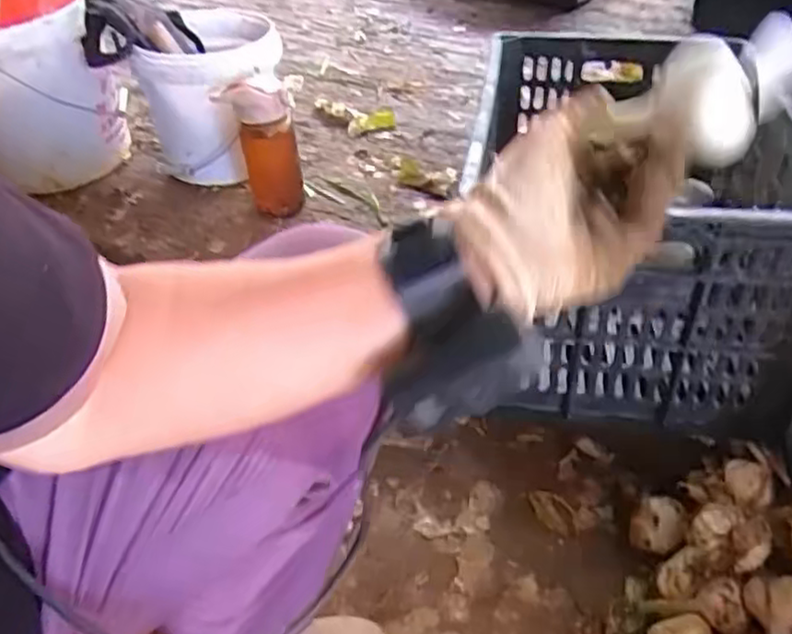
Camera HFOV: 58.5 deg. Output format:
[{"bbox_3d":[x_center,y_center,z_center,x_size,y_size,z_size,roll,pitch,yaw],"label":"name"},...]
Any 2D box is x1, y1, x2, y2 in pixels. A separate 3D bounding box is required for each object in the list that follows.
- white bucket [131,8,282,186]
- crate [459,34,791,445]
[{"bbox_3d":[-0.238,-0.284,0.942,0.176,0.168,0.219,-8,44,-7],"label":"white bucket"},{"bbox_3d":[0.231,-0.120,0.719,0.284,0.218,0.404,6,44,8],"label":"crate"}]

